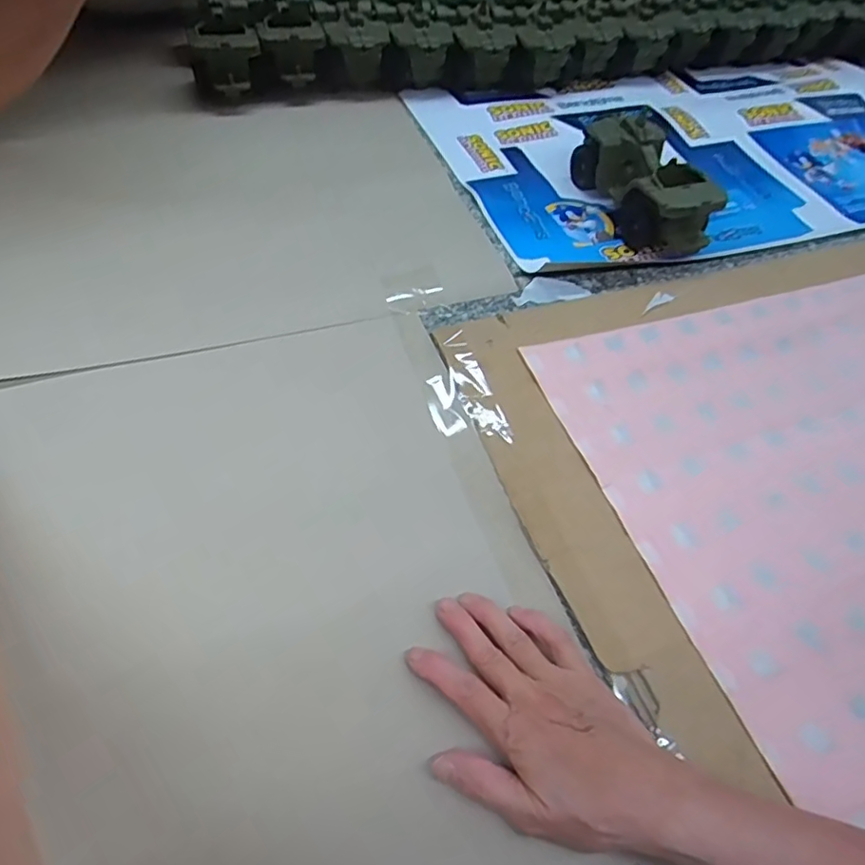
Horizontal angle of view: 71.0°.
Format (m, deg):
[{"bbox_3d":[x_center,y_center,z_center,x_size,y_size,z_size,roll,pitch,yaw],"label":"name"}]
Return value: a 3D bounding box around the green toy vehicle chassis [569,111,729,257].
[{"bbox_3d":[0.224,-0.262,0.625,0.066,0.087,0.185,-15,56,-17],"label":"green toy vehicle chassis"}]

